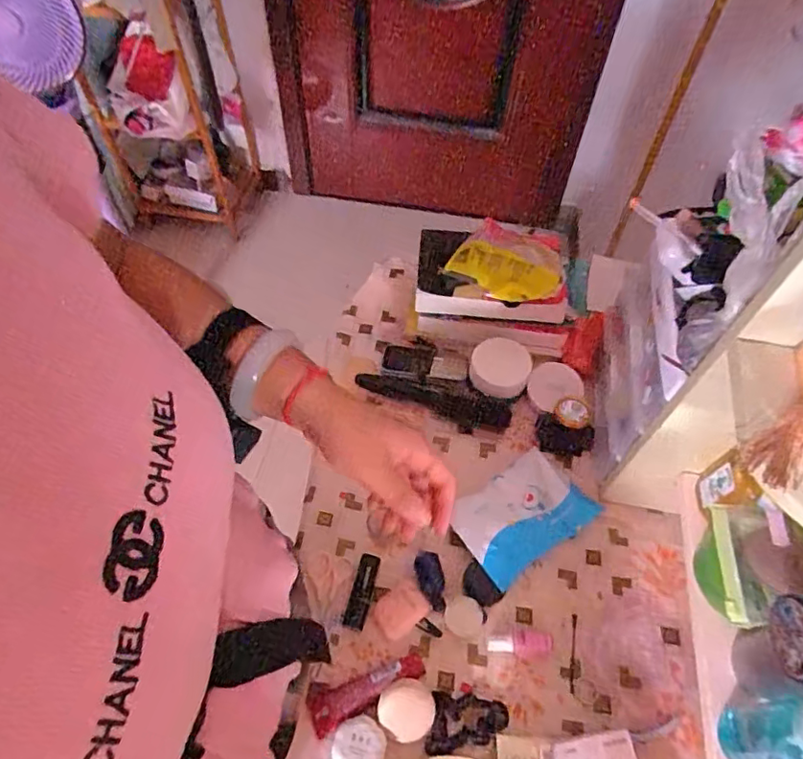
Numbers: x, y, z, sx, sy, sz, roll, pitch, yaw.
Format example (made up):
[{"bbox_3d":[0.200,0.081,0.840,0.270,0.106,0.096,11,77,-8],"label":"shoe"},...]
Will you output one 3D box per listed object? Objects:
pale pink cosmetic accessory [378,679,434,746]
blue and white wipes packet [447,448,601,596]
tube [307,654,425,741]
[{"bbox_3d":[0.006,0.322,0.545,0.052,0.018,0.051,36,62,21],"label":"pale pink cosmetic accessory"},{"bbox_3d":[0.143,0.153,0.654,0.166,0.034,0.104,-30,62,-20],"label":"blue and white wipes packet"},{"bbox_3d":[-0.037,0.303,0.558,0.118,0.016,0.043,-24,60,-17],"label":"tube"}]

